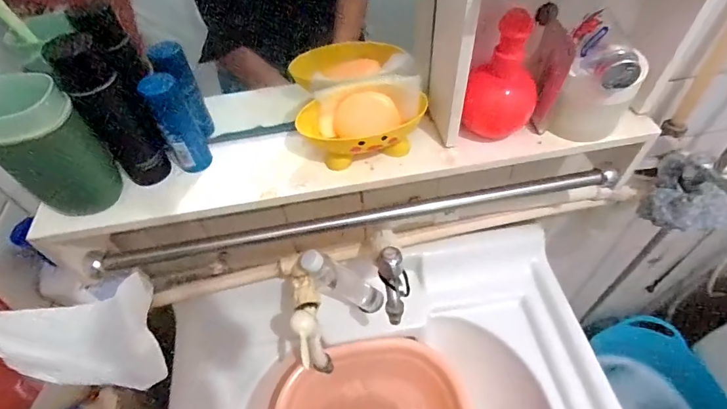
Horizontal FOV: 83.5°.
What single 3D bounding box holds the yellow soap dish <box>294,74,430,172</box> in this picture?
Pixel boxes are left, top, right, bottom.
[{"bbox_3d":[0.000,-0.077,0.397,0.124,0.051,0.076,-9,51,-4],"label":"yellow soap dish"}]

